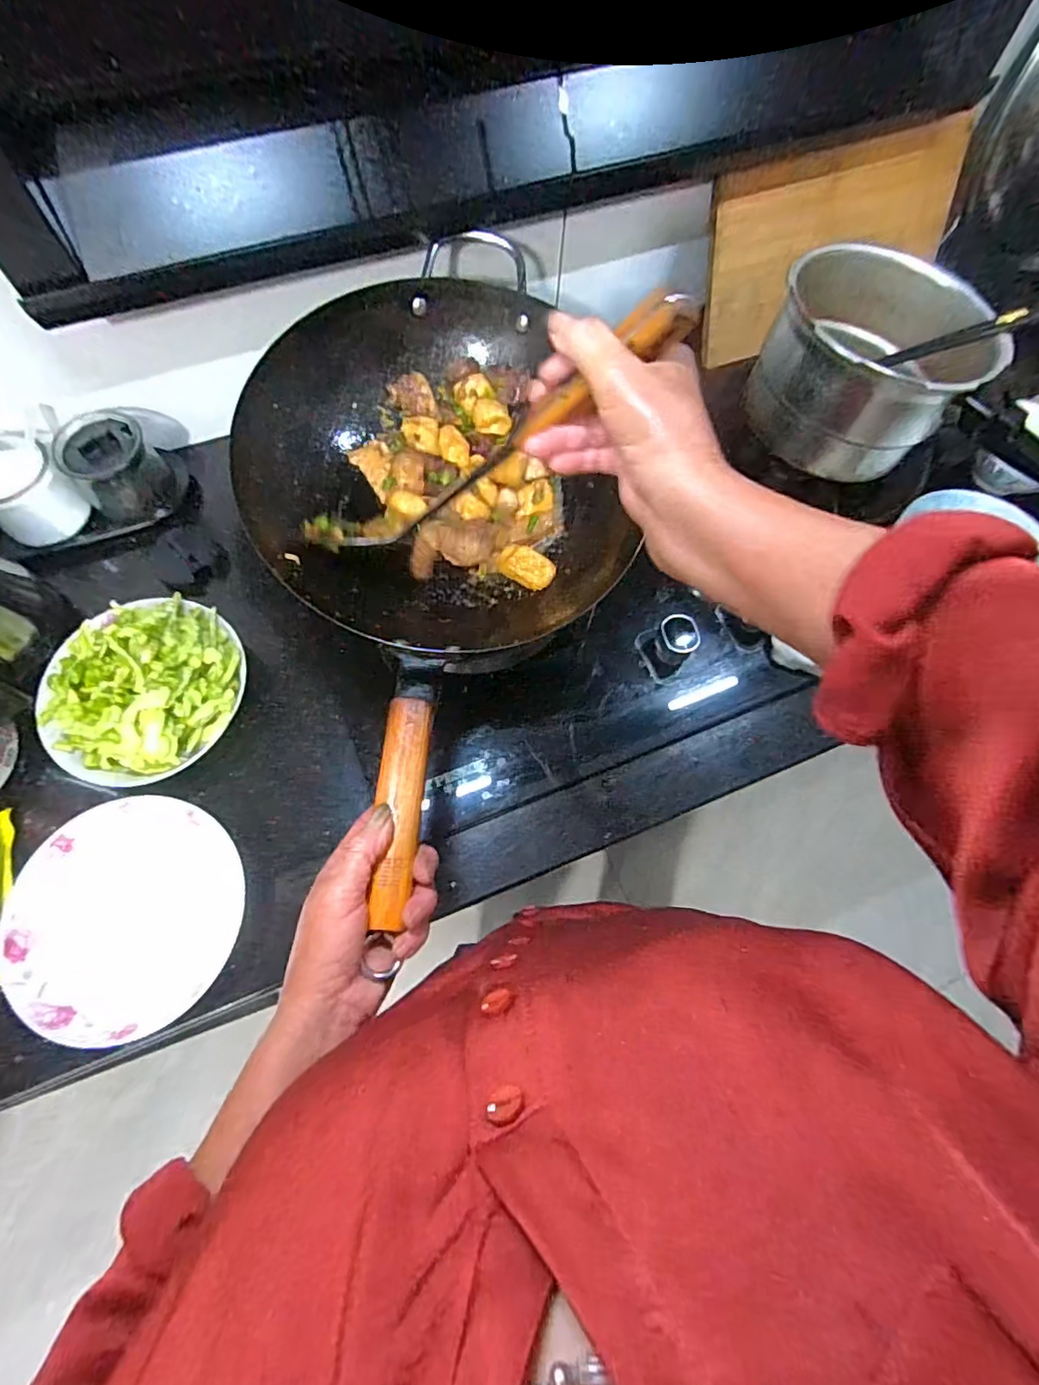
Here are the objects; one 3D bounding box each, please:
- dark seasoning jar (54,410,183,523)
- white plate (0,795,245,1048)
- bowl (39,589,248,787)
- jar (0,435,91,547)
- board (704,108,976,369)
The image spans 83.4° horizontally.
[{"bbox_3d":[-0.404,-0.229,0.591,0.082,0.067,0.080,0,68,-1],"label":"dark seasoning jar"},{"bbox_3d":[-0.313,0.178,0.454,0.166,0.019,0.161,0,68,-1],"label":"white plate"},{"bbox_3d":[-0.332,-0.008,0.508,0.164,0.061,0.163,0,68,-1],"label":"bowl"},{"bbox_3d":[-0.489,-0.199,0.578,0.087,0.060,0.080,38,73,13],"label":"jar"},{"bbox_3d":[0.361,-0.516,0.672,0.317,0.176,0.018,-19,45,-5],"label":"board"}]

